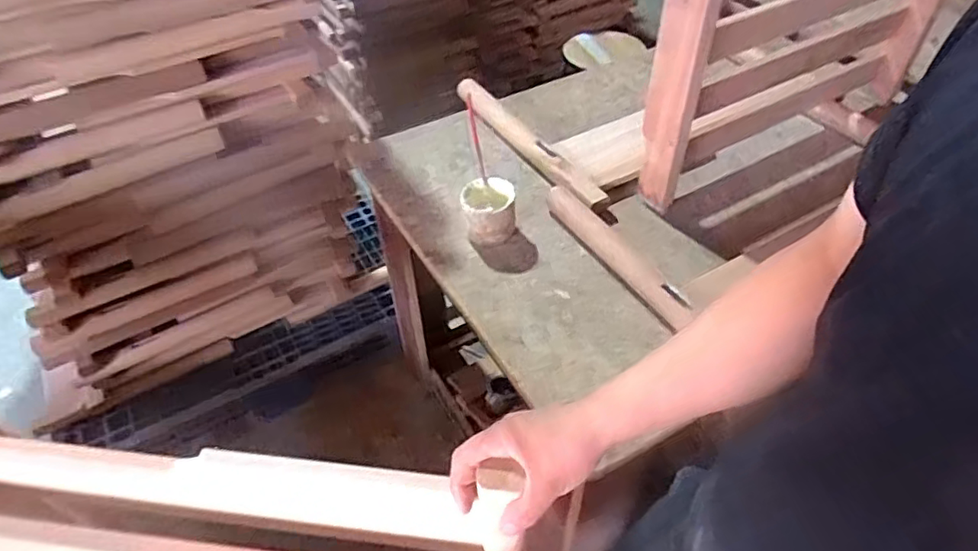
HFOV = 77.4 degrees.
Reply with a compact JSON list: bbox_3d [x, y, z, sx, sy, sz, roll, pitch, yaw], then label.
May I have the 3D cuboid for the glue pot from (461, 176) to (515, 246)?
[{"bbox_3d":[-0.001,-0.105,1.003,0.083,0.078,0.086,0,46,0],"label":"glue pot"}]

